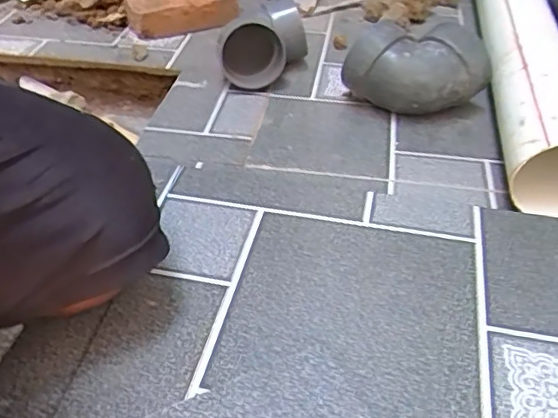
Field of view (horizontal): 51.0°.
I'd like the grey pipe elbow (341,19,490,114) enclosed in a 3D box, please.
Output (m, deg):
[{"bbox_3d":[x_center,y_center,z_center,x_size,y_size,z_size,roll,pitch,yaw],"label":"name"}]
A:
[{"bbox_3d":[0.159,-0.156,0.682,0.152,0.089,0.104,-3,42,-5],"label":"grey pipe elbow"}]

